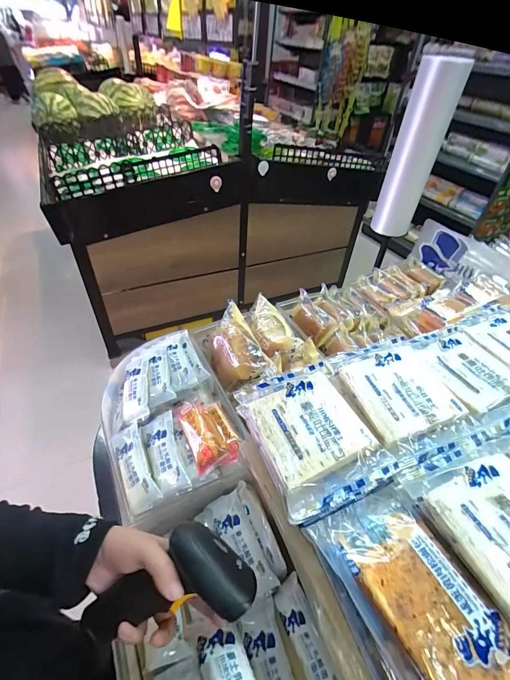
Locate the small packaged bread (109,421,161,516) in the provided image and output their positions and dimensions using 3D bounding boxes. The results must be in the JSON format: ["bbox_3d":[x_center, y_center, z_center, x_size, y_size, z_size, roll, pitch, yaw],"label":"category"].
[{"bbox_3d":[-0.169,0.174,0.456,0.039,0.025,0.121,-19,49,-24],"label":"small packaged bread"}]

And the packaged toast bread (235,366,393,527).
[{"bbox_3d":[0.057,0.093,0.339,0.106,0.031,0.142,-13,46,-18],"label":"packaged toast bread"}]

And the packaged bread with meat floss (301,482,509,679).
[{"bbox_3d":[0.120,0.196,0.252,0.094,0.032,0.151,-14,47,-19],"label":"packaged bread with meat floss"}]

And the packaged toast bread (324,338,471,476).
[{"bbox_3d":[0.169,0.058,0.363,0.131,0.020,0.145,-8,45,-13],"label":"packaged toast bread"}]

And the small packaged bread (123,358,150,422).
[{"bbox_3d":[-0.192,0.077,0.534,0.045,0.023,0.117,-22,54,3],"label":"small packaged bread"}]

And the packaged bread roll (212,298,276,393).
[{"bbox_3d":[-0.038,0.020,0.615,0.083,0.087,0.165,-15,47,-20],"label":"packaged bread roll"}]

